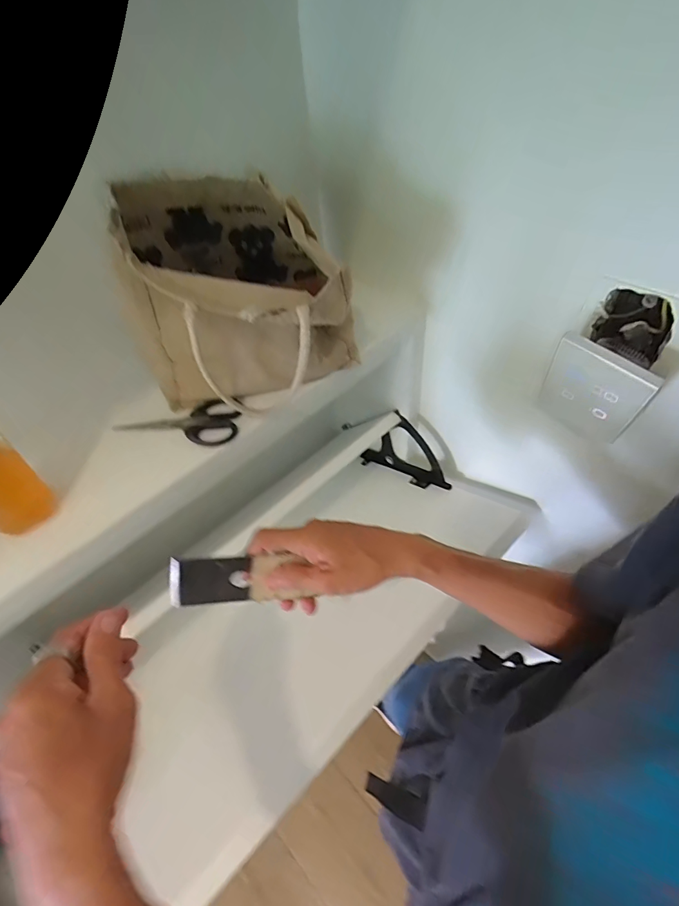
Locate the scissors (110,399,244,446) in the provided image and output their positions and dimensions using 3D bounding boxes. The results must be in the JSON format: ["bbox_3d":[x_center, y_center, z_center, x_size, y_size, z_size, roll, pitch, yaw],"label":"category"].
[{"bbox_3d":[-0.159,-0.027,0.428,0.124,0.013,0.055,-8,50,0],"label":"scissors"}]

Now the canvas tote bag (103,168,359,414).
[{"bbox_3d":[-0.092,-0.150,0.420,0.198,0.158,0.169,-5,50,2],"label":"canvas tote bag"}]

